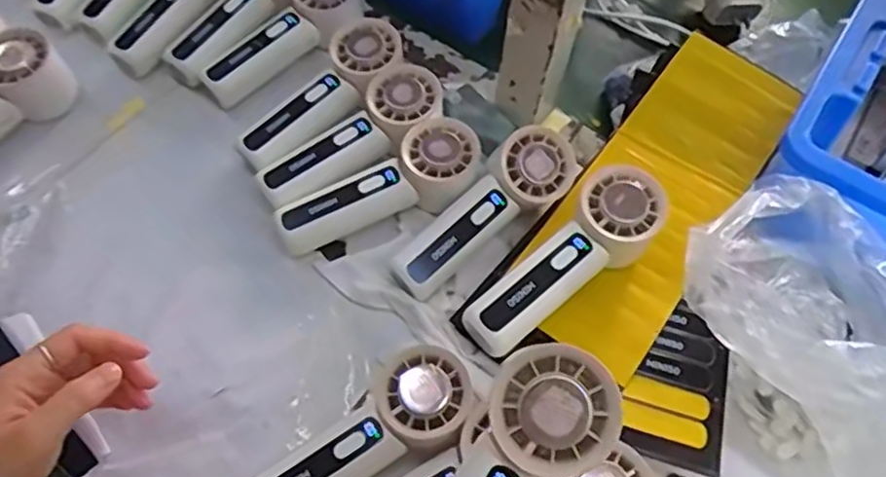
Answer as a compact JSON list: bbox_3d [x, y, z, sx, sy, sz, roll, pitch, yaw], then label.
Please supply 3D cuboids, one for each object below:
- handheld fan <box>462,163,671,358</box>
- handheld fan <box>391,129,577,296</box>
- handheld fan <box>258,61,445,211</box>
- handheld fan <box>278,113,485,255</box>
[{"bbox_3d":[0.081,0.019,0.457,0.154,0.055,0.055,-40,68,-20],"label":"handheld fan"},{"bbox_3d":[0.025,-0.023,0.498,0.155,0.045,0.060,-35,66,-18],"label":"handheld fan"},{"bbox_3d":[-0.067,-0.074,0.527,0.156,0.039,0.061,-39,67,-19],"label":"handheld fan"},{"bbox_3d":[-0.047,-0.036,0.508,0.155,0.034,0.055,-27,66,-1],"label":"handheld fan"}]

